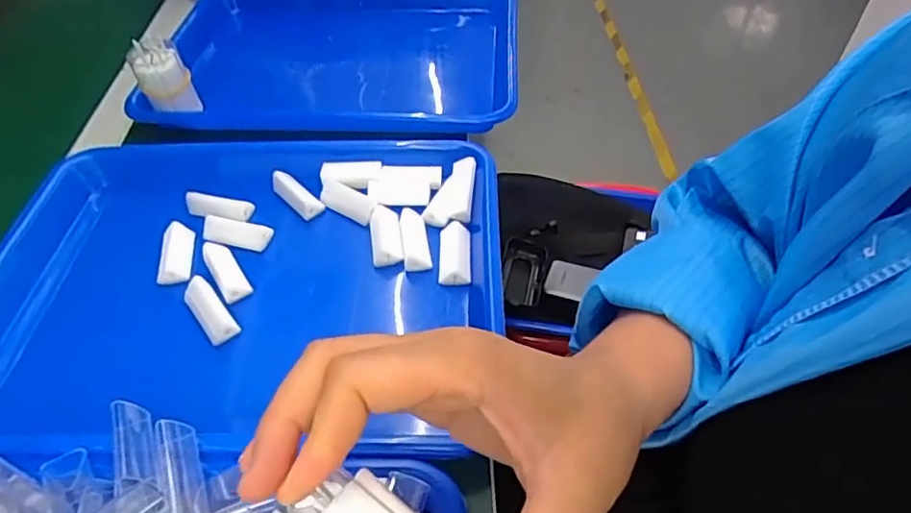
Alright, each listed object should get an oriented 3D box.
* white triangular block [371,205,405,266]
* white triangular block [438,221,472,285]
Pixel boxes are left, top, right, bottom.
[{"bbox_3d":[-0.048,-0.015,0.410,0.020,0.013,0.049,-7,49,-4],"label":"white triangular block"},{"bbox_3d":[0.000,-0.002,0.398,0.022,0.009,0.049,-1,49,1],"label":"white triangular block"}]

